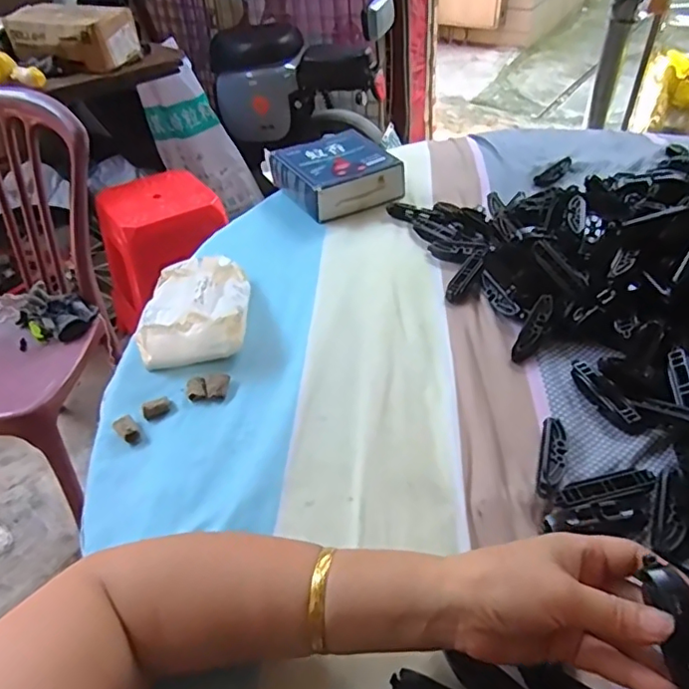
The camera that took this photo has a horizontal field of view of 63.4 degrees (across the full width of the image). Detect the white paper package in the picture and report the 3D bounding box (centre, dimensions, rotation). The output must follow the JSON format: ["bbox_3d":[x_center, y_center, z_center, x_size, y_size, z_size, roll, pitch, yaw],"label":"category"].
[{"bbox_3d":[-0.152,-0.043,0.570,0.107,0.037,0.147,-6,42,-4],"label":"white paper package"}]

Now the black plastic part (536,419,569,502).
[{"bbox_3d":[0.163,0.089,0.434,0.022,0.015,0.076,13,44,16],"label":"black plastic part"}]

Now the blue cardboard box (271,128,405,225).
[{"bbox_3d":[-0.009,-0.239,0.776,0.145,0.047,0.154,-25,46,-24],"label":"blue cardboard box"}]

